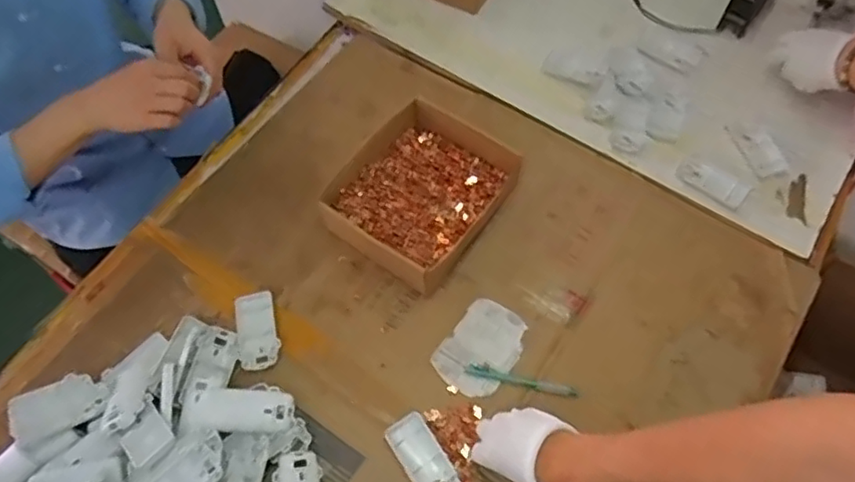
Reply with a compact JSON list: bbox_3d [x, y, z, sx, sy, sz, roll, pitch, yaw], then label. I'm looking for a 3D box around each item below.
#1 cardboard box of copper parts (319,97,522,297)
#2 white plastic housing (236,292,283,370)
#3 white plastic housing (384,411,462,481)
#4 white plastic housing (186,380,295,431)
[{"bbox_3d":[-0.011,-0.068,0.813,0.193,0.052,0.221,32,67,17],"label":"cardboard box of copper parts"},{"bbox_3d":[-0.207,0.109,0.759,0.048,0.014,0.096,-12,62,-5],"label":"white plastic housing"},{"bbox_3d":[-0.005,0.237,0.683,0.046,0.011,0.094,-32,66,-15],"label":"white plastic housing"},{"bbox_3d":[-0.206,0.181,0.681,0.116,0.013,0.044,7,59,1],"label":"white plastic housing"}]

